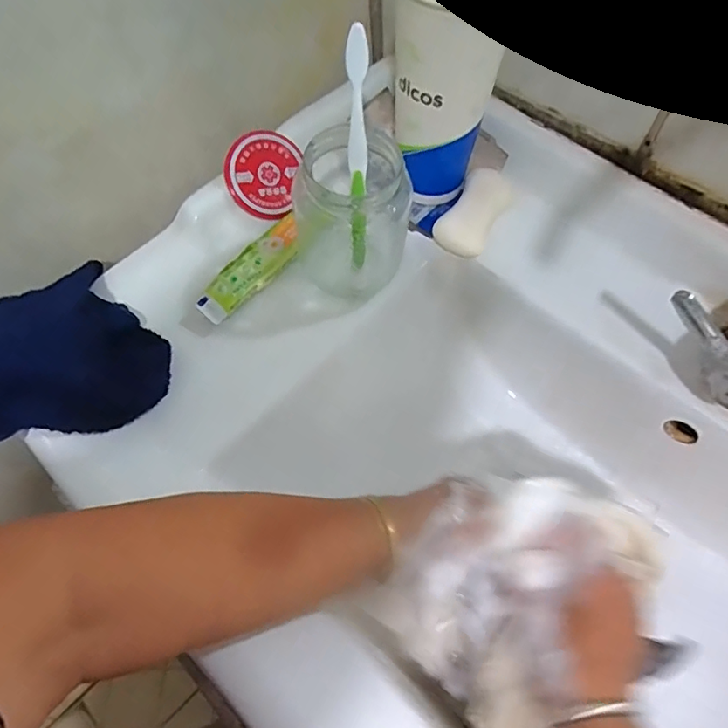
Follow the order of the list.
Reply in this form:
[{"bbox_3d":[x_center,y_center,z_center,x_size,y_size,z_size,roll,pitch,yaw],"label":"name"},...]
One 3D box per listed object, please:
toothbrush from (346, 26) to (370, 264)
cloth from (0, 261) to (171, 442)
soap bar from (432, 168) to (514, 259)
[{"bbox_3d":[-0.004,-0.139,0.362,0.013,0.160,0.008,5,42,6],"label":"toothbrush"},{"bbox_3d":[-0.211,-0.008,0.356,0.121,0.057,0.130,35,70,19],"label":"cloth"},{"bbox_3d":[0.093,-0.126,0.444,0.040,0.024,0.079,32,81,17],"label":"soap bar"}]

